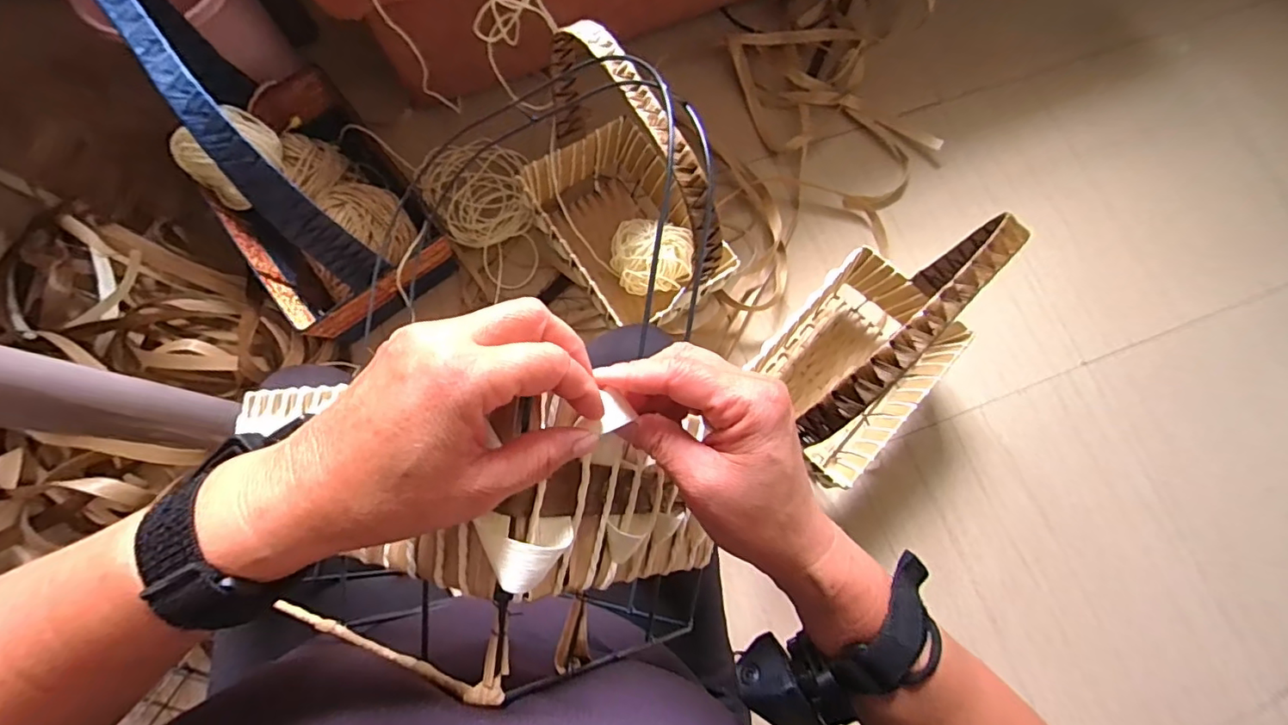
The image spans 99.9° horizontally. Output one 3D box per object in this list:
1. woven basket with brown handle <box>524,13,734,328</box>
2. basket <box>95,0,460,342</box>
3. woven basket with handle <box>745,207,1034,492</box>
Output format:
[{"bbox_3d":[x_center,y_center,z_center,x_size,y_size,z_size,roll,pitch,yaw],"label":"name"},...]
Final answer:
[{"bbox_3d":[-0.027,-0.249,0.821,0.224,0.414,0.374,-33,77,-11],"label":"woven basket with brown handle"},{"bbox_3d":[-0.550,-0.317,0.782,0.264,0.450,0.473,-36,78,-12],"label":"basket"},{"bbox_3d":[0.325,-0.017,0.782,0.369,0.430,0.228,-43,79,-13],"label":"woven basket with handle"}]

